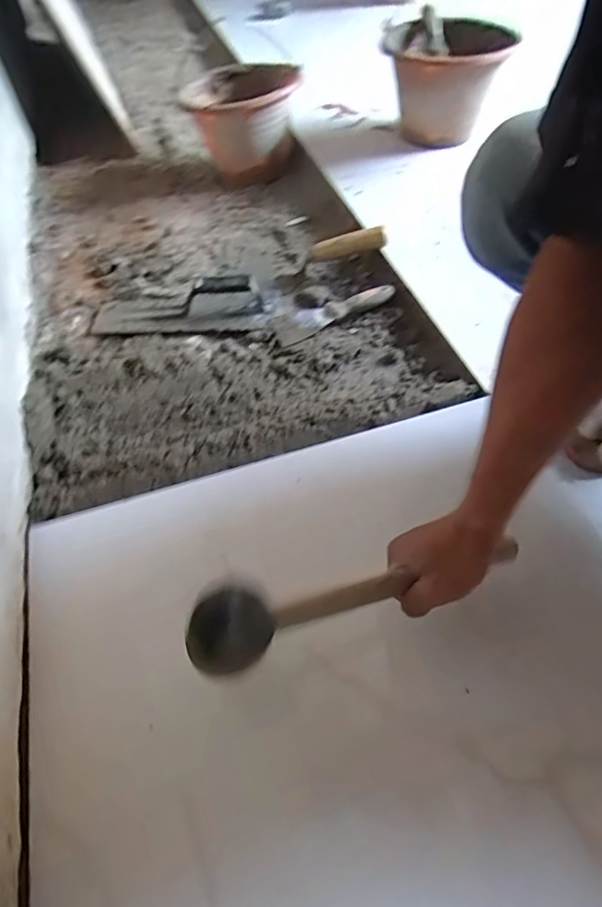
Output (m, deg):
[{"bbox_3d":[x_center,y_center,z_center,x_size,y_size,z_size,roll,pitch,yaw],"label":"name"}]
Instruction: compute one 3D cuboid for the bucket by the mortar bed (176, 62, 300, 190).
[{"bbox_3d":[-0.119,-0.692,1.061,0.216,0.174,0.248,-14,54,-7],"label":"bucket by the mortar bed"}]

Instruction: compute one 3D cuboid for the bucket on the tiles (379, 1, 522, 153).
[{"bbox_3d":[0.285,-0.764,1.018,0.226,0.152,0.197,4,54,7],"label":"bucket on the tiles"}]

